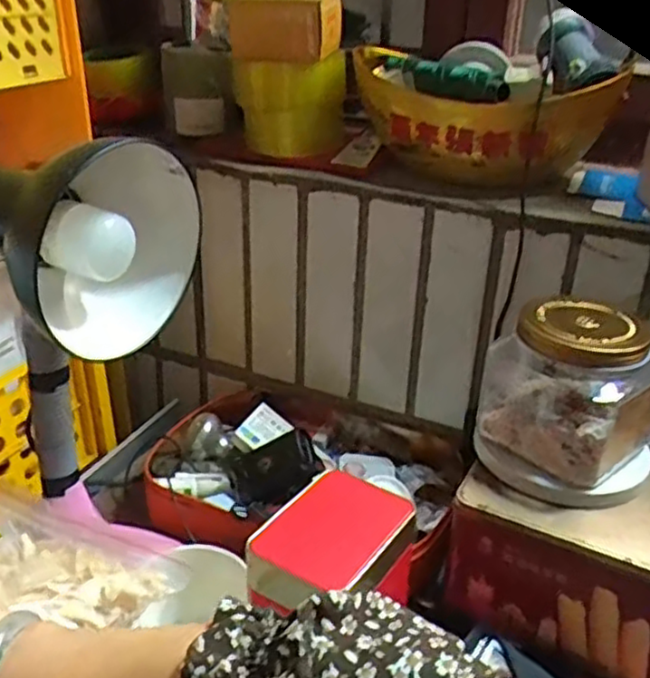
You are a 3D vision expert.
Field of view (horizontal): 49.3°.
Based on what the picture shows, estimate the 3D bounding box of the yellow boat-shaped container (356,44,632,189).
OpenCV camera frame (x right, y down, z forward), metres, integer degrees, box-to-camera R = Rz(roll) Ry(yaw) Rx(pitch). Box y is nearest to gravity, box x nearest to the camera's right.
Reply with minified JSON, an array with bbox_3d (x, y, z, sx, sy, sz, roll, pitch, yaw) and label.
[{"bbox_3d":[0.126,-0.184,0.598,0.220,0.091,0.075,22,32,36],"label":"yellow boat-shaped container"}]

